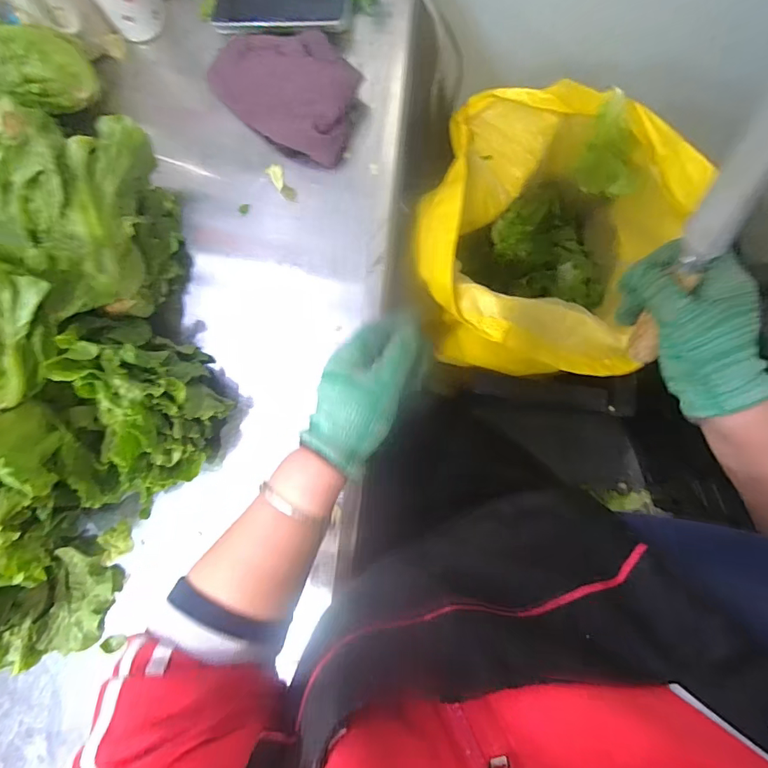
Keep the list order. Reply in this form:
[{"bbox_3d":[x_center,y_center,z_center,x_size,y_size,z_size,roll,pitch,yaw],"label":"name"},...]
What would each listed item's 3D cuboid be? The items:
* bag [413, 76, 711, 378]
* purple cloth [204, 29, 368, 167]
[{"bbox_3d":[0.201,-0.197,0.660,0.265,0.368,0.344,17,87,8],"label":"bag"},{"bbox_3d":[-0.103,-0.327,0.499,0.176,0.033,0.110,40,90,9],"label":"purple cloth"}]

